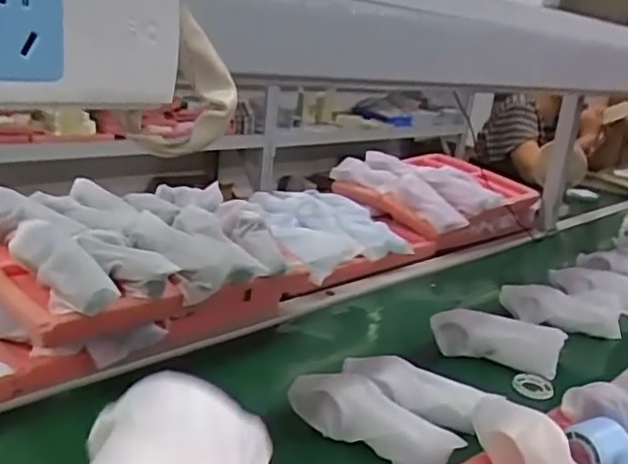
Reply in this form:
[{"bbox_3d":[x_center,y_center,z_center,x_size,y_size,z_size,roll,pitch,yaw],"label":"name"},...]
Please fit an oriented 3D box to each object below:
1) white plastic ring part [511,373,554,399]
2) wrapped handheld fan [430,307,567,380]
[{"bbox_3d":[0.298,0.210,0.834,0.051,0.013,0.035,5,55,9],"label":"white plastic ring part"},{"bbox_3d":[0.260,0.153,0.882,0.175,0.070,0.034,11,18,17],"label":"wrapped handheld fan"}]

